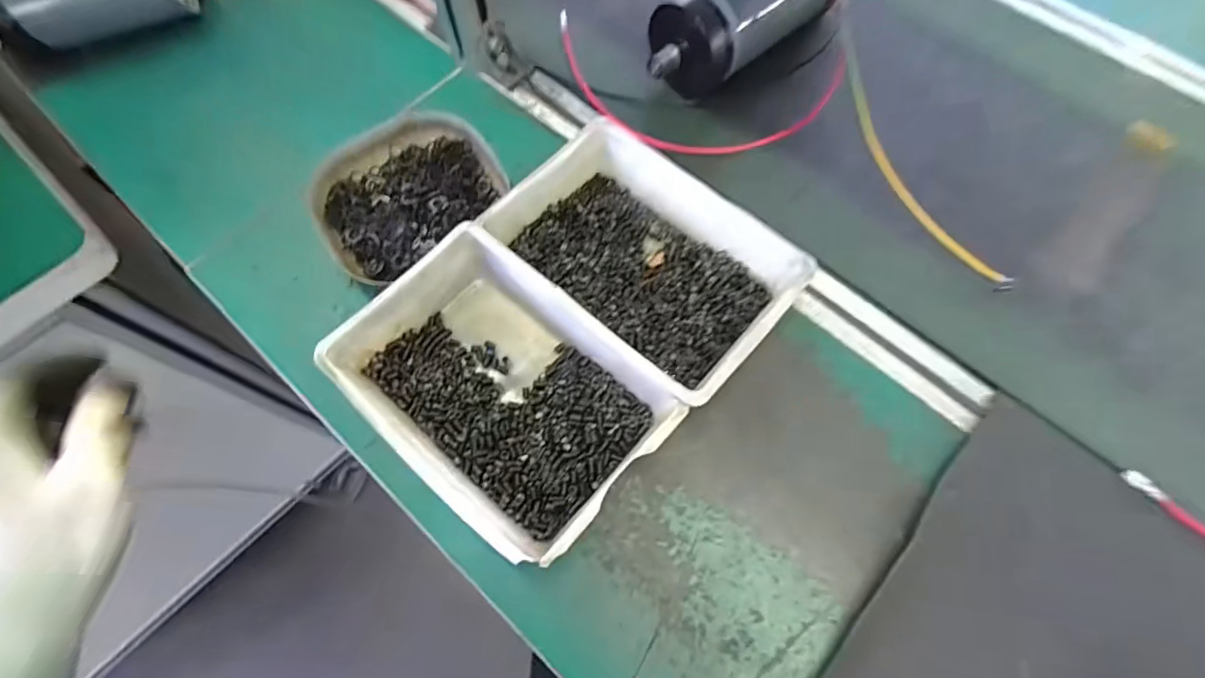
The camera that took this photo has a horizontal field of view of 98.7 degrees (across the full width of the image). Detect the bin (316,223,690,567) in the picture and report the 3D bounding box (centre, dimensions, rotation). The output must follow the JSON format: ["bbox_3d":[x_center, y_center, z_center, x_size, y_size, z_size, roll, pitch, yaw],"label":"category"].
[{"bbox_3d":[-0.066,0.035,0.349,0.196,0.053,0.143,40,72,16],"label":"bin"}]

